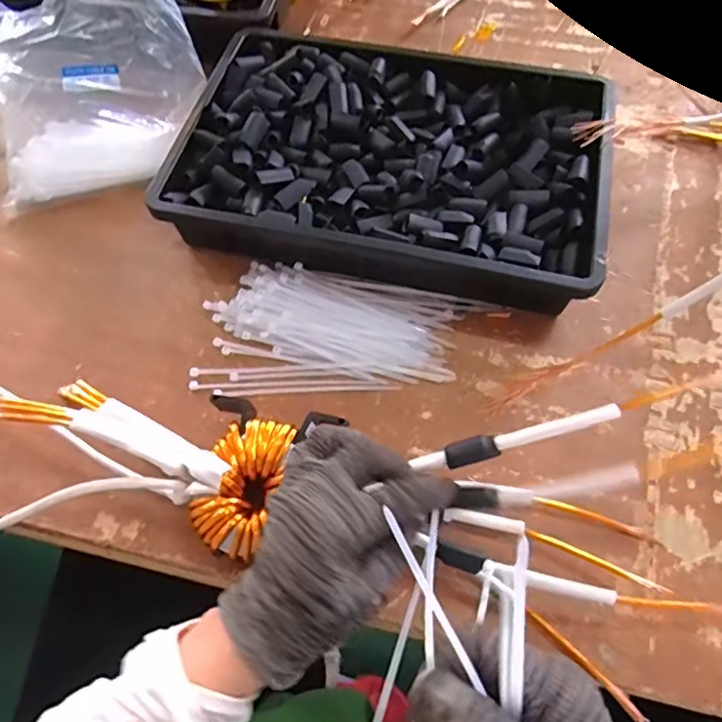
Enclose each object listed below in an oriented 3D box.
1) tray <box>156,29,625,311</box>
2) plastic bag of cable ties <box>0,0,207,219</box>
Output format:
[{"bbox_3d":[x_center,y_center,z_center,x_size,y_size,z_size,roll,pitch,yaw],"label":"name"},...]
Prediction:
[{"bbox_3d":[0.028,-0.181,0.510,0.364,0.066,0.245,12,64,7],"label":"tray"},{"bbox_3d":[-0.268,-0.284,0.559,0.207,0.087,0.219,-19,64,-9],"label":"plastic bag of cable ties"}]

